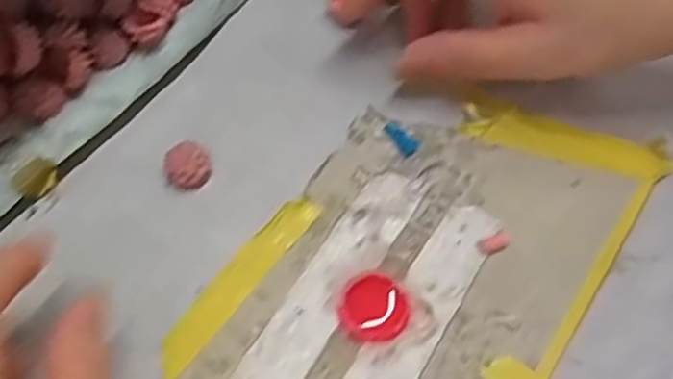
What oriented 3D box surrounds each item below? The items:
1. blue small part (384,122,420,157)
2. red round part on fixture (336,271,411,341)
[{"bbox_3d":[0.029,-0.023,0.302,0.007,0.004,0.017,-34,69,-17],"label":"blue small part"},{"bbox_3d":[0.015,0.046,0.264,0.027,0.006,0.026,1,64,-1],"label":"red round part on fixture"}]

